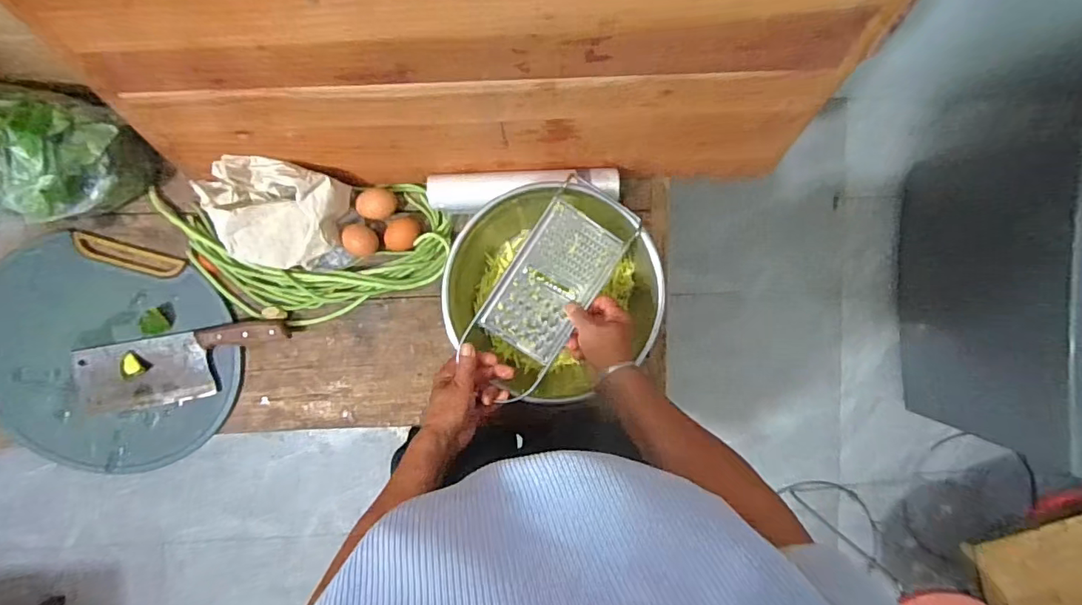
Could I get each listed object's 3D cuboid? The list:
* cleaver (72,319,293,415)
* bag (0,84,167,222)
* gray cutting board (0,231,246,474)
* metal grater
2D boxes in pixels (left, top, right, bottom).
[{"bbox_3d":[-0.499,0.091,0.720,0.301,0.029,0.095,-9,94,-1],"label":"cleaver"},{"bbox_3d":[-0.596,-0.174,0.635,0.169,0.137,0.155,17,93,-3],"label":"bag"},{"bbox_3d":[-0.595,0.073,0.733,0.334,0.030,0.321,0,95,1],"label":"gray cutting board"},{"bbox_3d":[0.015,-0.025,0.632,0.107,0.015,0.242,33,92,-4],"label":"metal grater"}]

